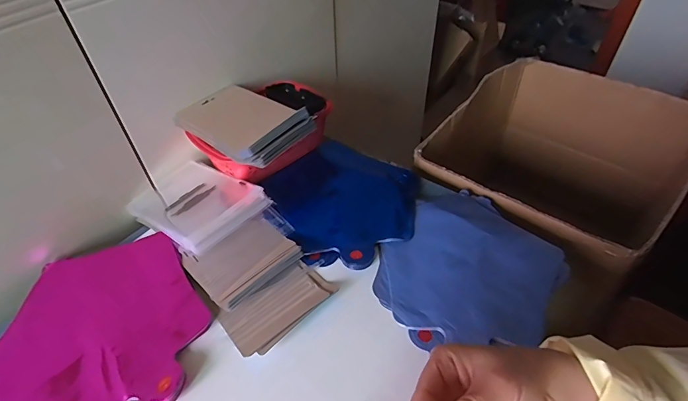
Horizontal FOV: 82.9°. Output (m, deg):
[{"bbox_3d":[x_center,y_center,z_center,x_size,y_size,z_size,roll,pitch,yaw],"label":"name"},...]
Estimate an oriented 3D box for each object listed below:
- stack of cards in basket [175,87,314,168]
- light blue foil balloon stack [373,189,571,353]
[{"bbox_3d":[-0.150,-0.117,0.573,0.184,0.035,0.126,26,52,25],"label":"stack of cards in basket"},{"bbox_3d":[0.163,0.083,0.499,0.196,0.025,0.254,26,52,26],"label":"light blue foil balloon stack"}]

